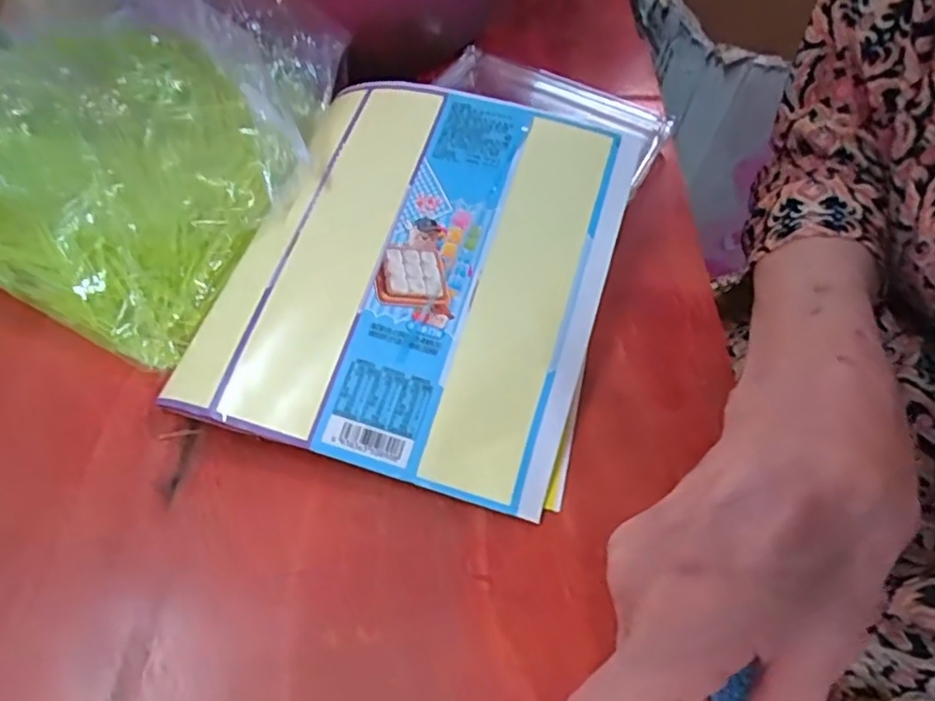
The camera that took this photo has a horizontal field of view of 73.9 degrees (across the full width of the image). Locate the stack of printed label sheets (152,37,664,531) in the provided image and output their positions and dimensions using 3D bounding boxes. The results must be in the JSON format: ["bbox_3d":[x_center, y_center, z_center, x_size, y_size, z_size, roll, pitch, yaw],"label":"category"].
[{"bbox_3d":[-0.013,-0.041,0.268,0.149,0.021,0.189,18,73,4],"label":"stack of printed label sheets"}]

